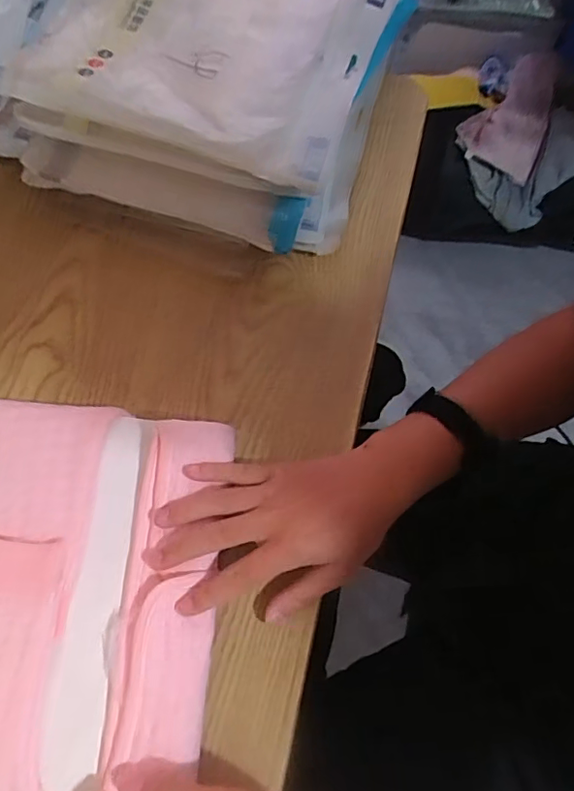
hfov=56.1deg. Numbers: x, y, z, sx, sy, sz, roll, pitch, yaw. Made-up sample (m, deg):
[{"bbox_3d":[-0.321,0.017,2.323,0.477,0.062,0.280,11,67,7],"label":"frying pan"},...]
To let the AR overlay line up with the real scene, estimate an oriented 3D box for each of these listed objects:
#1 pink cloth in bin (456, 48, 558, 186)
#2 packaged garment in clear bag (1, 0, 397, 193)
[{"bbox_3d":[0.526,-0.662,1.230,0.182,0.106,0.295,26,70,9],"label":"pink cloth in bin"},{"bbox_3d":[-0.058,-0.342,0.489,0.287,0.037,0.318,15,70,5],"label":"packaged garment in clear bag"}]

